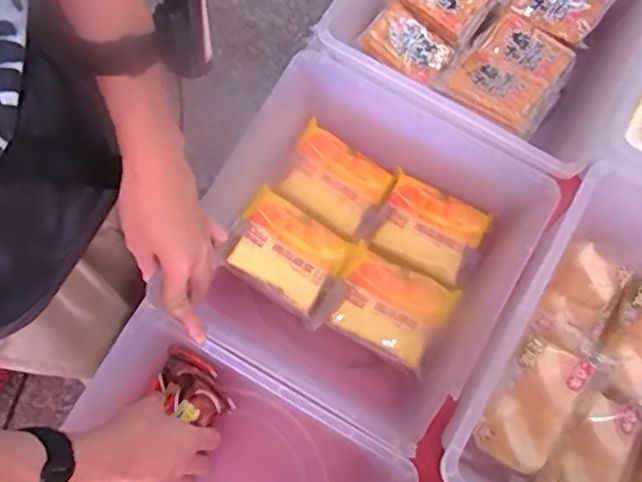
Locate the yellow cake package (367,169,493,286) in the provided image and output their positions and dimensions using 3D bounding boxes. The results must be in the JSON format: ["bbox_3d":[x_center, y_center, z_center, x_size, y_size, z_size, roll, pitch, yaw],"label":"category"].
[{"bbox_3d":[0.123,-0.012,0.706,0.110,0.035,0.090,29,94,12],"label":"yellow cake package"}]

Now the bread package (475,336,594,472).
[{"bbox_3d":[0.190,0.147,0.537,0.067,0.037,0.110,31,79,5],"label":"bread package"}]

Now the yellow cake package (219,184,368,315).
[{"bbox_3d":[-0.033,0.015,0.678,0.131,0.046,0.098,30,79,5],"label":"yellow cake package"}]

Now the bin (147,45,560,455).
[{"bbox_3d":[0.030,0.015,0.649,0.300,0.146,0.301,32,79,6],"label":"bin"}]

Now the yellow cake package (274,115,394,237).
[{"bbox_3d":[0.012,-0.069,0.708,0.111,0.040,0.087,34,92,-8],"label":"yellow cake package"}]

